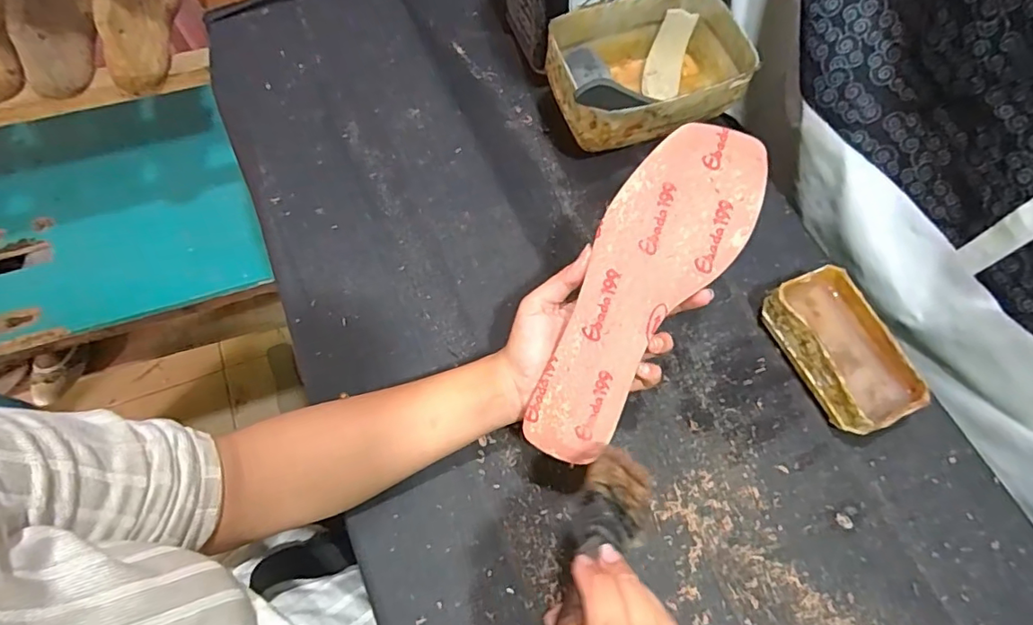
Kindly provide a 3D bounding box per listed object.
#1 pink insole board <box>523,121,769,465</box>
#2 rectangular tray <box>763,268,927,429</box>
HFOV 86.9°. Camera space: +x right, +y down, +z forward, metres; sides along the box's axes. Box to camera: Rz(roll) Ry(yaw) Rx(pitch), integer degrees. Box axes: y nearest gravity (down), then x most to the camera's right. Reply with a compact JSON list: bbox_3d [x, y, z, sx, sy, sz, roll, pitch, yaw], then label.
[{"bbox_3d":[0.076,-0.014,0.356,0.079,0.004,0.235,33,94,3],"label":"pink insole board"},{"bbox_3d":[0.265,0.029,0.442,0.080,0.044,0.128,-25,69,-12],"label":"rectangular tray"}]

